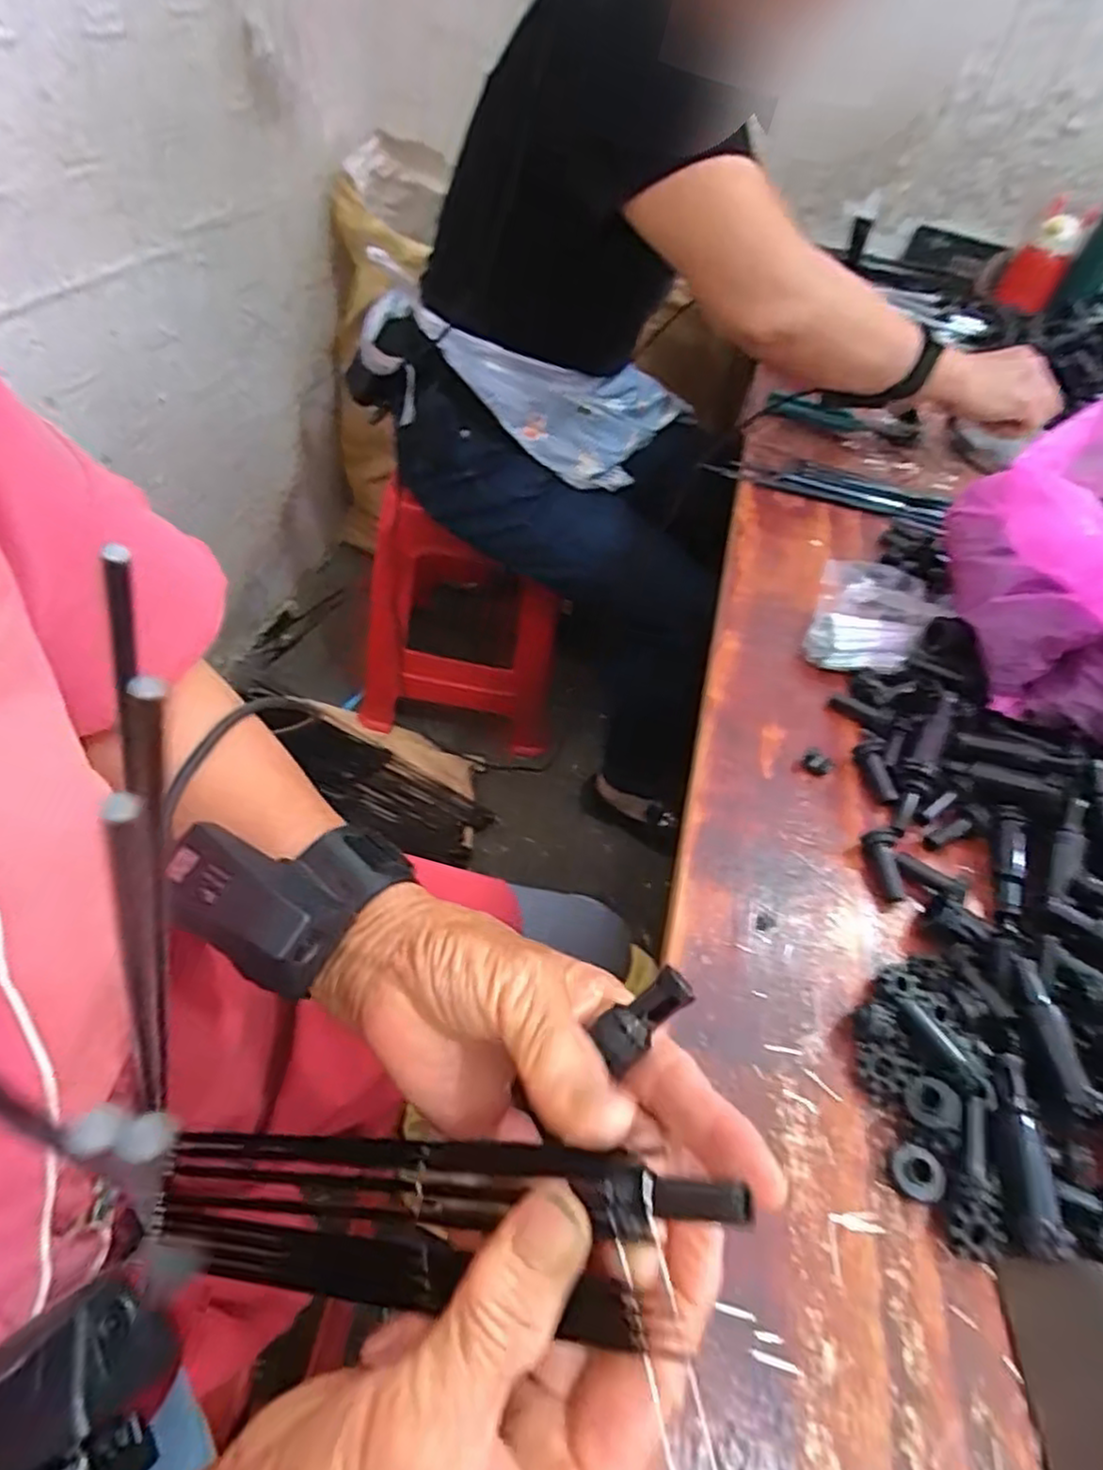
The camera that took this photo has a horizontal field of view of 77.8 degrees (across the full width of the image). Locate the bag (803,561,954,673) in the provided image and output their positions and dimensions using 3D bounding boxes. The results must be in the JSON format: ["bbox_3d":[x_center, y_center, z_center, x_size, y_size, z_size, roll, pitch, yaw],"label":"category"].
[{"bbox_3d":[0.226,-0.079,0.481,0.081,0.043,0.086,21,50,8],"label":"bag"}]

